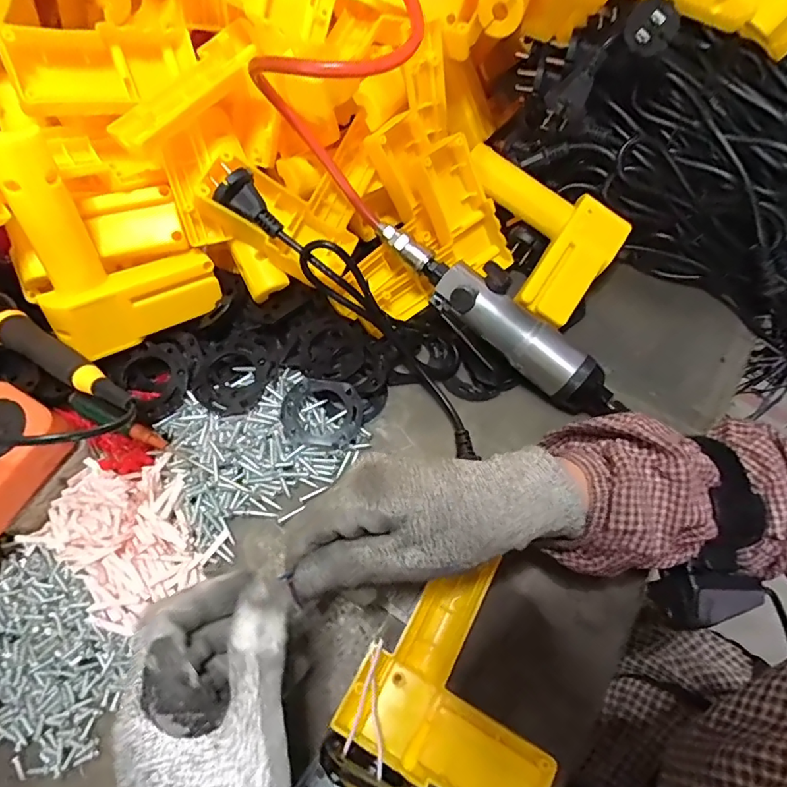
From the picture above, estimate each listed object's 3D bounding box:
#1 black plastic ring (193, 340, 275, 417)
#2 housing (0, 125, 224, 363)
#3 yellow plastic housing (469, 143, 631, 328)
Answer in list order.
[{"bbox_3d":[-0.119,-0.013,0.378,0.049,0.010,0.058,23,76,-5],"label":"black plastic ring"},{"bbox_3d":[-0.194,-0.107,0.352,0.110,0.137,0.050,-22,37,-30],"label":"housing"},{"bbox_3d":[0.111,-0.135,0.419,0.138,0.049,0.108,36,68,14],"label":"yellow plastic housing"}]

